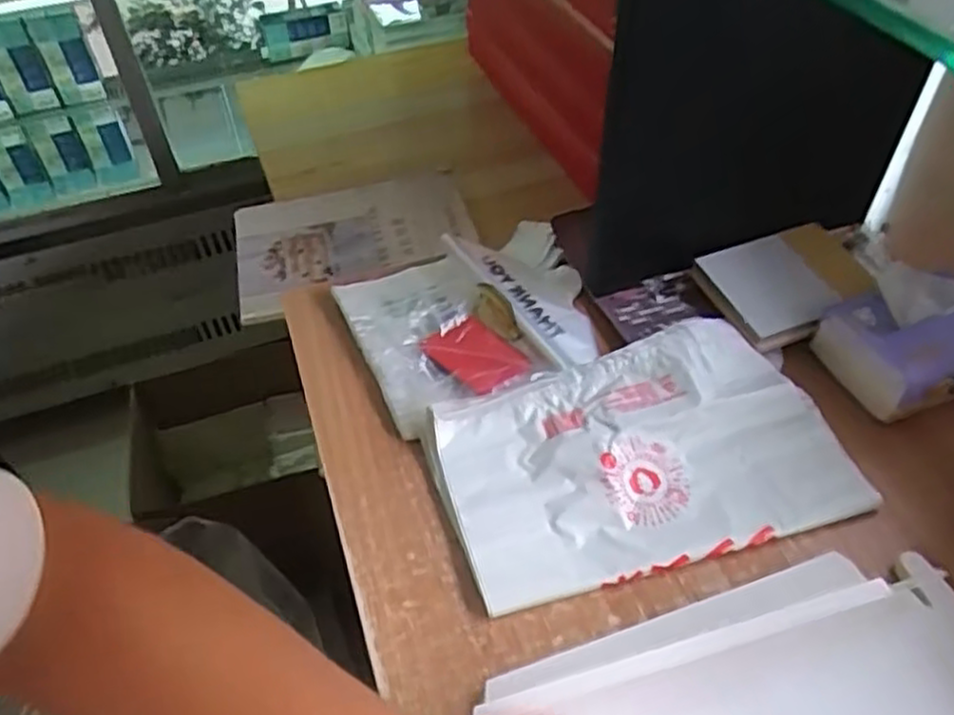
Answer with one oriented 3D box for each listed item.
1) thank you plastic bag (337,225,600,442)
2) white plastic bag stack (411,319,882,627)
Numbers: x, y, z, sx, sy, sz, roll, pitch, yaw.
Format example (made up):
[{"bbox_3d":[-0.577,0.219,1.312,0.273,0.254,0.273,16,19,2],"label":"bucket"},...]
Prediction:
[{"bbox_3d":[-0.001,-0.040,0.708,0.222,0.032,0.207,-20,50,-12],"label":"thank you plastic bag"},{"bbox_3d":[0.126,0.073,0.586,0.304,0.034,0.183,-15,49,-7],"label":"white plastic bag stack"}]

